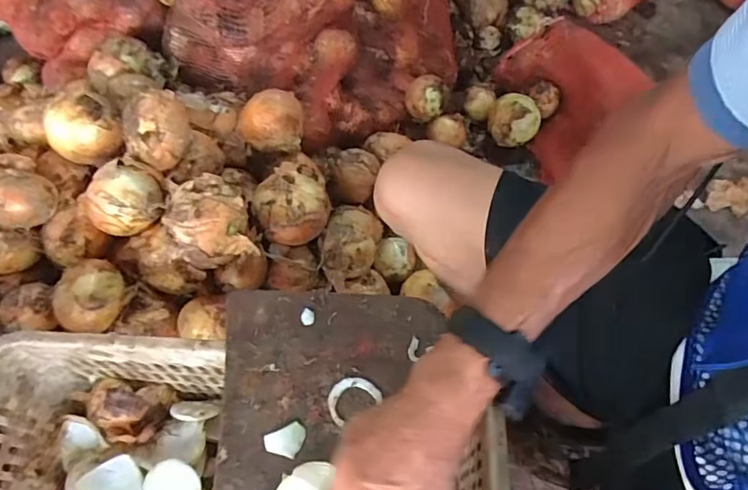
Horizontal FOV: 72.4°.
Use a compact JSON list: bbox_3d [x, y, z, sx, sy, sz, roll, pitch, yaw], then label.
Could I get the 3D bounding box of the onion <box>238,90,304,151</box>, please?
[{"bbox_3d":[-0.153,-0.184,0.766,0.093,0.076,0.073,9,60,7],"label":"onion"}]

